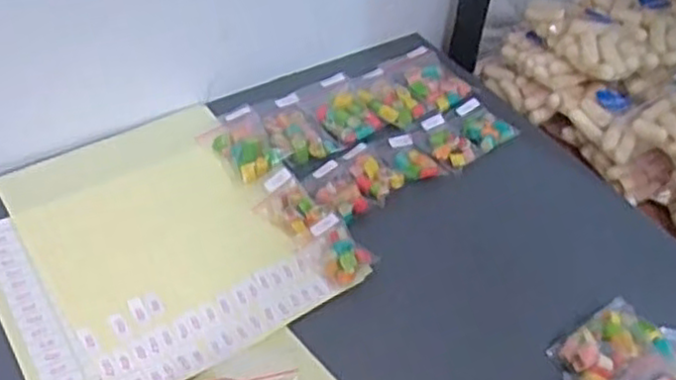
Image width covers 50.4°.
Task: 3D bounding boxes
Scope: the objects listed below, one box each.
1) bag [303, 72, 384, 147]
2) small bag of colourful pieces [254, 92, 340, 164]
[{"bbox_3d":[0.004,-0.066,0.557,0.045,0.012,0.071,-15,50,-18],"label":"bag"},{"bbox_3d":[-0.035,-0.049,0.544,0.042,0.012,0.076,-19,52,-21],"label":"small bag of colourful pieces"}]

